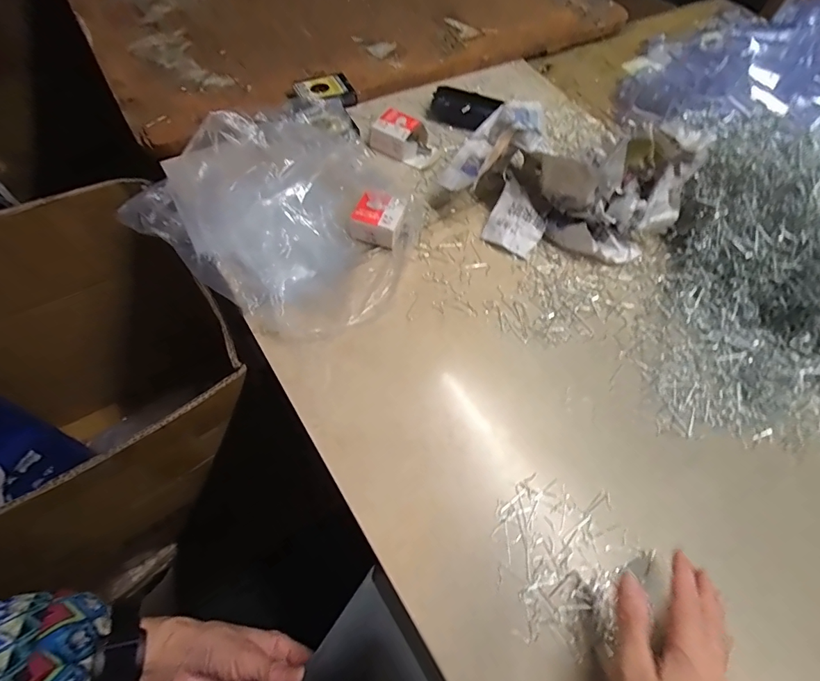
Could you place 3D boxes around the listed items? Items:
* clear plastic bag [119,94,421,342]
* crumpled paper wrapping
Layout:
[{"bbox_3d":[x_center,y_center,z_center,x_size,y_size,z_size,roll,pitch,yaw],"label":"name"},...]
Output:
[{"bbox_3d":[-0.120,-0.165,0.494,0.294,0.070,0.290,34,64,14],"label":"clear plastic bag"},{"bbox_3d":[0.179,-0.188,0.501,0.255,0.118,0.165,26,62,10],"label":"crumpled paper wrapping"}]

